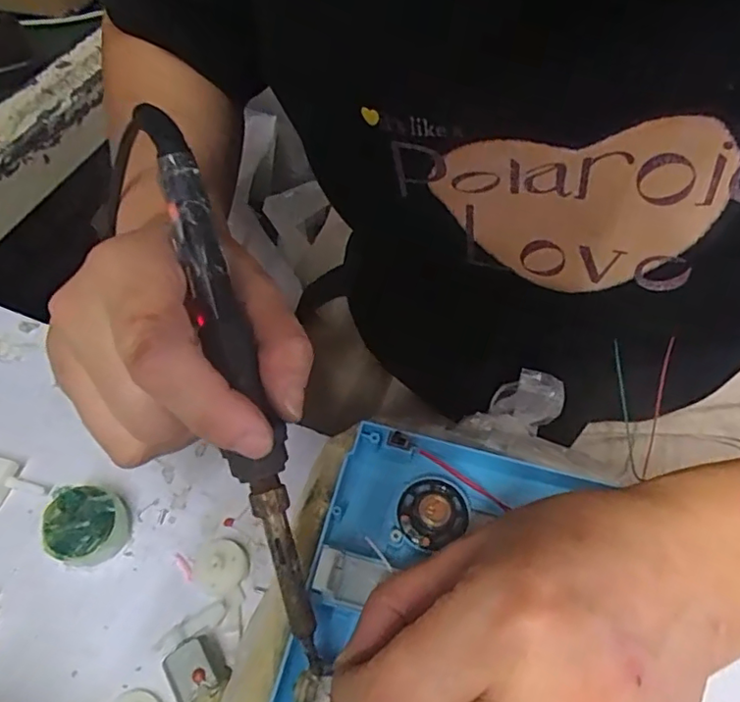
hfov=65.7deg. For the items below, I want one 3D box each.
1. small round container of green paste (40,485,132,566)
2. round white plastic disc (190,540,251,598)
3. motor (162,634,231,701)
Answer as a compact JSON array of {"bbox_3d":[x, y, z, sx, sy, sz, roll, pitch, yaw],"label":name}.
[{"bbox_3d":[-0.128,0.078,0.255,0.033,0.019,0.032,1,56,-1],"label":"small round container of green paste"},{"bbox_3d":[-0.066,0.095,0.253,0.024,0.007,0.023,1,56,-1],"label":"round white plastic disc"},{"bbox_3d":[-0.067,0.128,0.224,0.020,0.014,0.028,-29,61,-20],"label":"motor"}]

